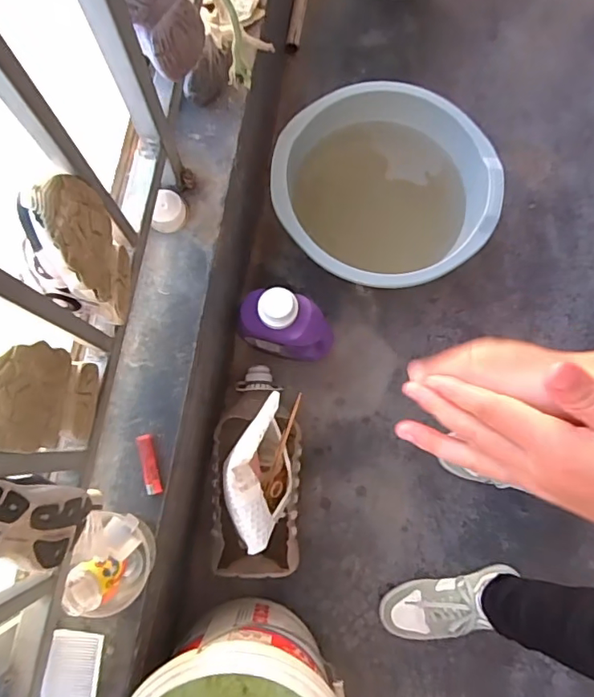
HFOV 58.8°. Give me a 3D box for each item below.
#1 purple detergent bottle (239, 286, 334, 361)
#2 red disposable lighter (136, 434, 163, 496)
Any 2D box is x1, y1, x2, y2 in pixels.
[{"bbox_3d":[-0.016,-0.038,0.910,0.161,0.253,0.073,13,79,1],"label":"purple detergent bottle"},{"bbox_3d":[-0.199,0.156,0.712,0.021,0.007,0.081,-9,72,-22],"label":"red disposable lighter"}]

